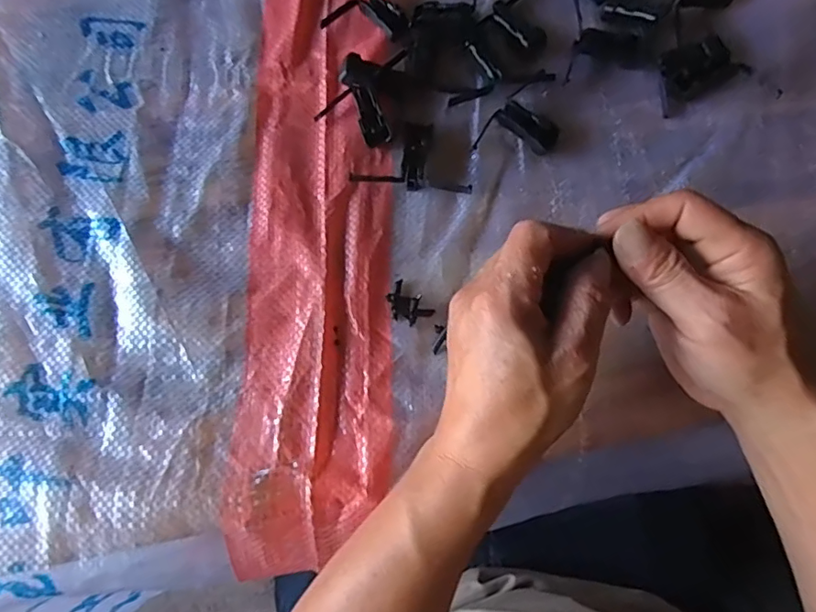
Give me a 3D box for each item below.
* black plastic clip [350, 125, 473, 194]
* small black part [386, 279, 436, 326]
[{"bbox_3d":[0.004,-0.102,0.368,0.081,0.015,0.045,5,74,2],"label":"black plastic clip"},{"bbox_3d":[-0.001,-0.001,0.342,0.022,0.007,0.032,-39,78,-10],"label":"small black part"}]

